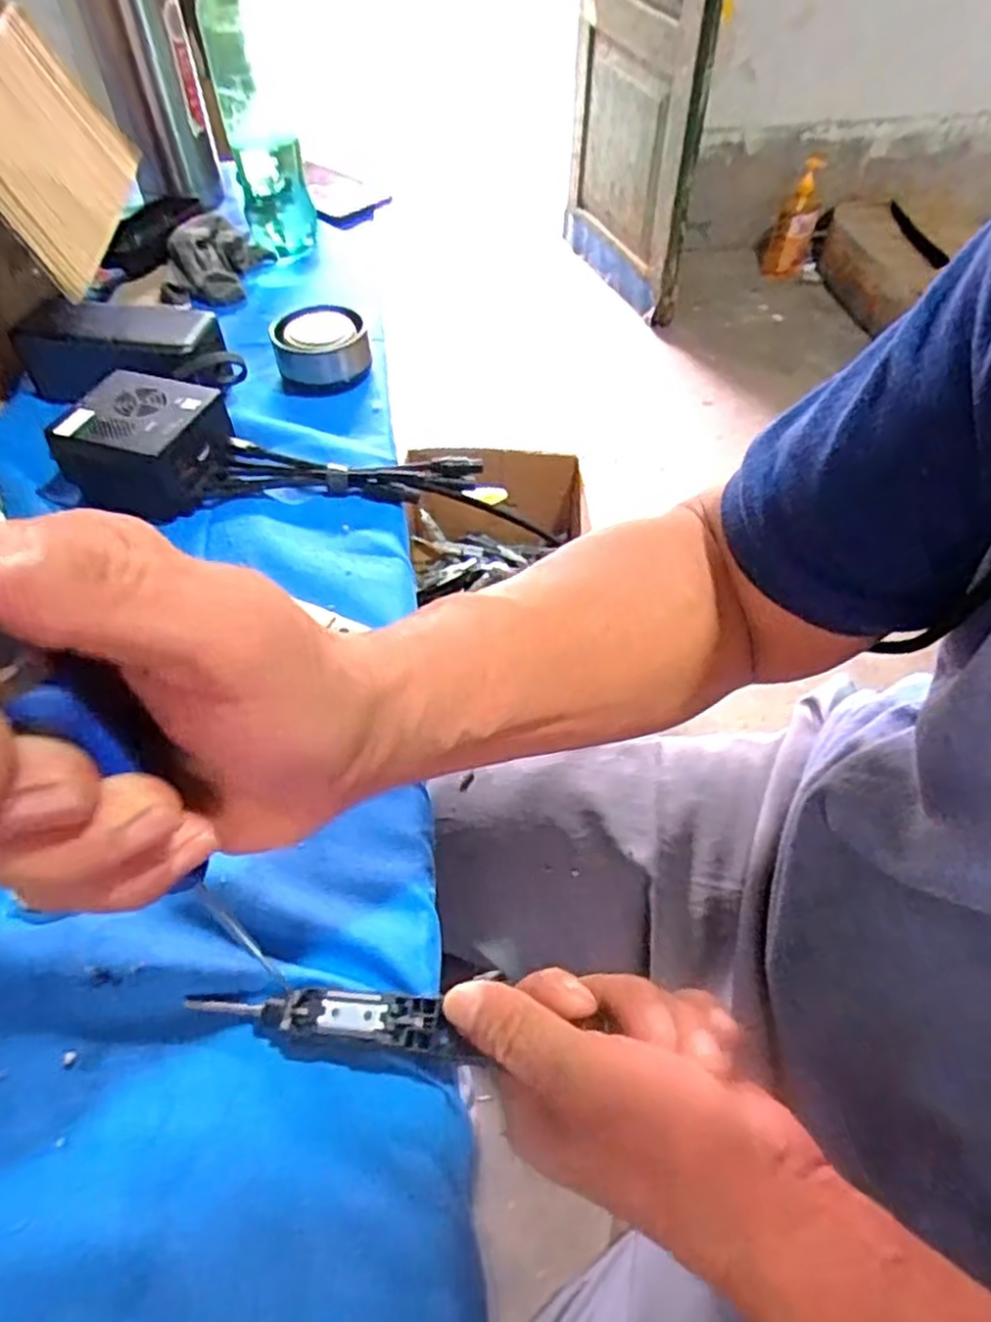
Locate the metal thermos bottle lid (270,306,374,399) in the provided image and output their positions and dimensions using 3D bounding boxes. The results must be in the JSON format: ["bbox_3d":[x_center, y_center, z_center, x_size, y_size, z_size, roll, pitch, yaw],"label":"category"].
[{"bbox_3d":[-0.125,-0.226,0.544,0.067,0.036,0.064,-10,52,-7],"label":"metal thermos bottle lid"}]

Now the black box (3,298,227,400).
[{"bbox_3d":[-0.257,-0.210,0.514,0.140,0.053,0.059,0,51,1],"label":"black box"}]

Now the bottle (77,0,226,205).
[{"bbox_3d":[-0.310,-0.535,0.665,0.079,0.209,0.085,-18,55,-16],"label":"bottle"}]

